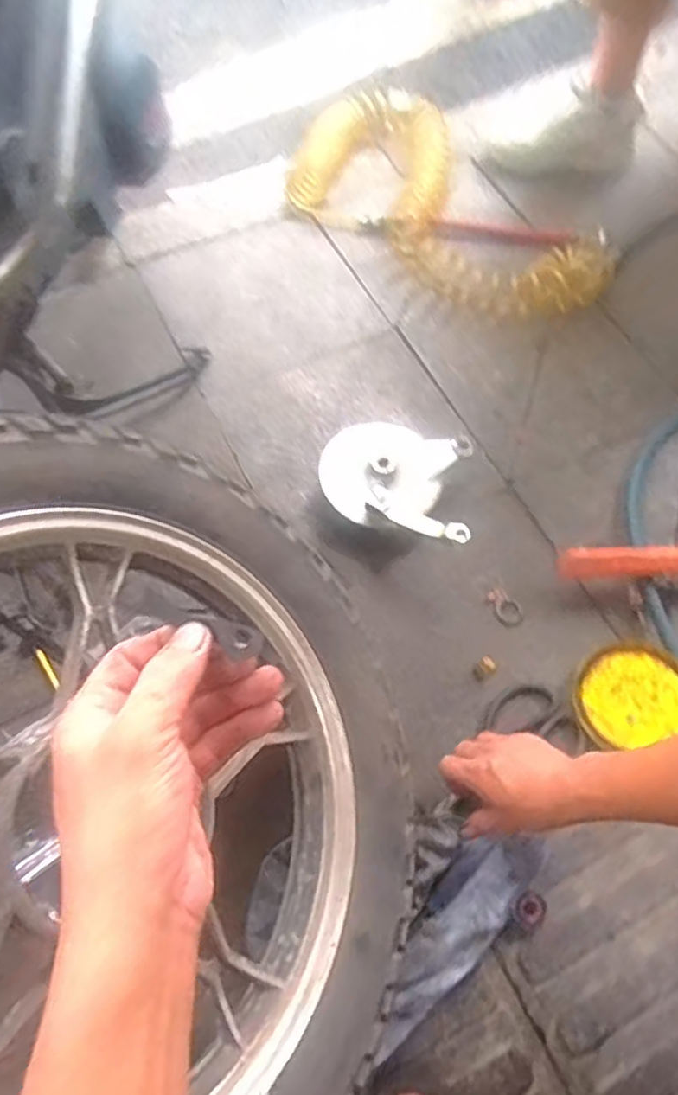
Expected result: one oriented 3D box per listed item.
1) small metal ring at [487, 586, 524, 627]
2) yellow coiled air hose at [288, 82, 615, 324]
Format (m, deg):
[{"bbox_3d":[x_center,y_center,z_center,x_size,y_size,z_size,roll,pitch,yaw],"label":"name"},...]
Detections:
[{"bbox_3d":[0.193,0.070,0.781,0.032,0.006,0.048,-39,69,-13],"label":"small metal ring"},{"bbox_3d":[0.169,-0.556,1.063,0.308,0.077,0.582,-41,69,-13],"label":"yellow coiled air hose"}]

